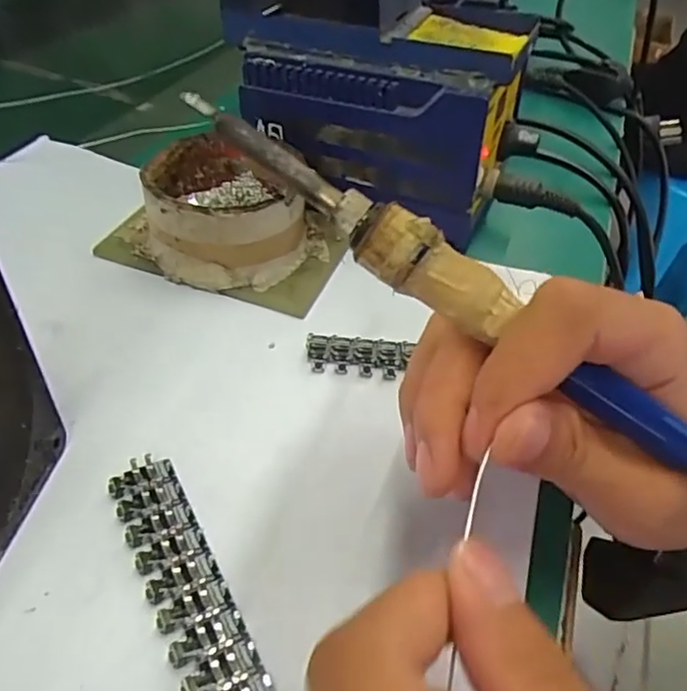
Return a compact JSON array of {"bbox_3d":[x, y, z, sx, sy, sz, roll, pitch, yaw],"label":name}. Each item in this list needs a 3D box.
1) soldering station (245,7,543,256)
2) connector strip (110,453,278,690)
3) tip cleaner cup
[{"bbox_3d":[0.022,-0.136,0.347,0.147,0.093,0.093,14,45,9],"label":"soldering station"},{"bbox_3d":[-0.051,0.081,0.197,0.024,0.007,0.110,-20,50,-24],"label":"connector strip"},{"bbox_3d":[-0.060,-0.073,0.321,0.116,0.051,0.083,17,46,12],"label":"tip cleaner cup"}]

